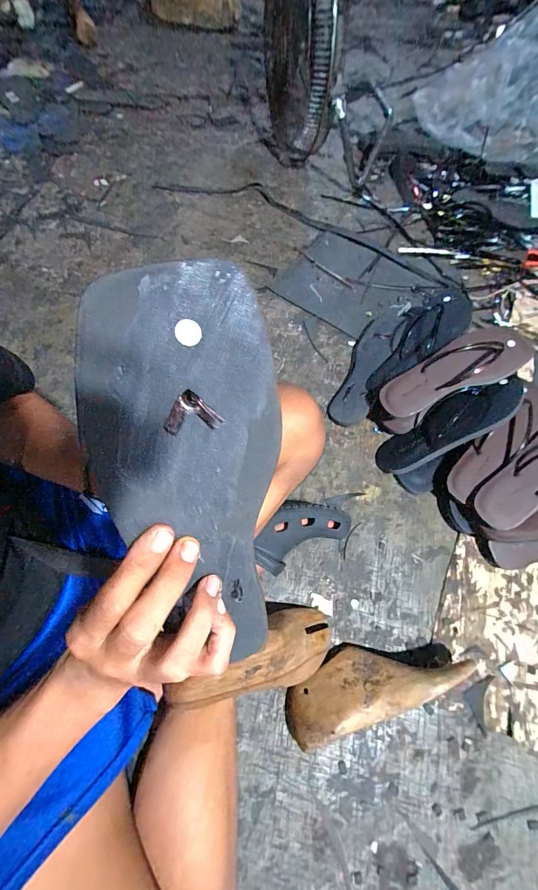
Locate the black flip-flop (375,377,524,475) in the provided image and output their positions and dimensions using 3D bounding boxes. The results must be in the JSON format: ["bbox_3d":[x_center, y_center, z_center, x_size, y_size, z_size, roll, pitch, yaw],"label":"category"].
[{"bbox_3d":[0.301,-0.032,0.591,0.259,0.037,0.080,-33,69,13],"label":"black flip-flop"}]

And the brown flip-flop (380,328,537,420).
[{"bbox_3d":[0.311,-0.128,0.584,0.259,0.045,0.083,-25,68,4],"label":"brown flip-flop"}]

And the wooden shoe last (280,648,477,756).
[{"bbox_3d":[0.136,0.309,0.465,0.234,0.082,0.077,-19,68,-9],"label":"wooden shoe last"}]

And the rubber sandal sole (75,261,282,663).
[{"bbox_3d":[-0.036,0.034,0.195,0.091,0.234,0.009,-9,27,-5],"label":"rubber sandal sole"}]

